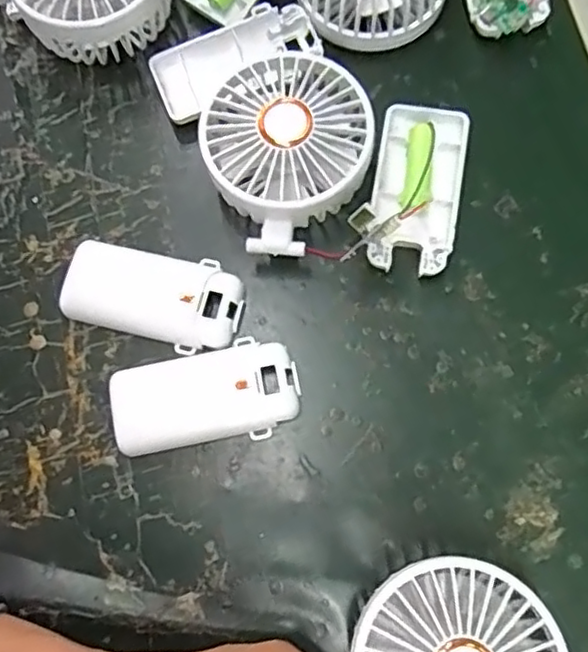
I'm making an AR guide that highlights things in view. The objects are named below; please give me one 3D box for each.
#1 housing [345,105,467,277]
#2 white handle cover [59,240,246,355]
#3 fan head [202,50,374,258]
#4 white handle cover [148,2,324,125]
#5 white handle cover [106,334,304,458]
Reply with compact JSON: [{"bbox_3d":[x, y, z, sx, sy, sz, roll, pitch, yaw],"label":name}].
[{"bbox_3d":[0.064,-0.073,0.351,0.048,0.016,0.093,11,77,6],"label":"housing"},{"bbox_3d":[-0.075,-0.017,0.342,0.095,0.019,0.048,9,76,6],"label":"white handle cover"},{"bbox_3d":[-0.005,-0.087,0.343,0.085,0.045,0.105,1,76,4],"label":"fan head"},{"bbox_3d":[-0.034,-0.152,0.373,0.094,0.019,0.039,-25,76,-3],"label":"white handle cover"},{"bbox_3d":[-0.046,0.035,0.328,0.093,0.016,0.046,-13,75,0],"label":"white handle cover"}]

